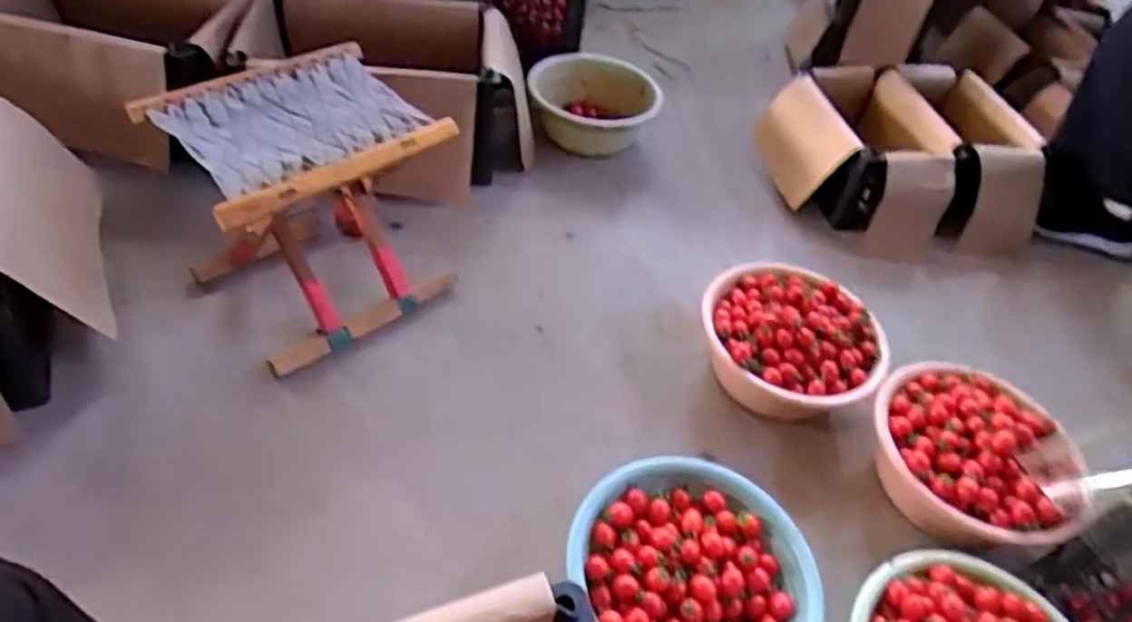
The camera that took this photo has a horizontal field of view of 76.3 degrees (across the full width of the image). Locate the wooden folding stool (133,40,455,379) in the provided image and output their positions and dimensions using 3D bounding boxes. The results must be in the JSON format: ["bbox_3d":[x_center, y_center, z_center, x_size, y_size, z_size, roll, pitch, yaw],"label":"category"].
[{"bbox_3d":[-0.345,-0.132,0.978,0.251,0.312,0.299,39,51,26],"label":"wooden folding stool"}]

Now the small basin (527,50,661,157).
[{"bbox_3d":[0.052,-0.412,1.435,0.241,0.106,0.229,5,44,-5],"label":"small basin"}]

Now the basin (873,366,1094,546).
[{"bbox_3d":[0.508,0.193,0.923,0.245,0.137,0.233,34,49,22],"label":"basin"}]

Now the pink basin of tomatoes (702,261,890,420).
[{"bbox_3d":[0.317,0.047,1.031,0.245,0.126,0.229,5,44,-5],"label":"pink basin of tomatoes"}]

